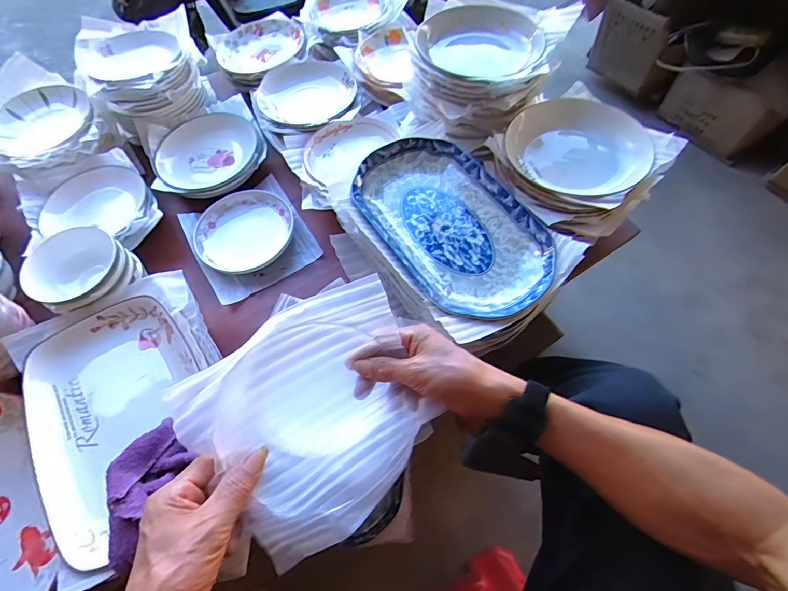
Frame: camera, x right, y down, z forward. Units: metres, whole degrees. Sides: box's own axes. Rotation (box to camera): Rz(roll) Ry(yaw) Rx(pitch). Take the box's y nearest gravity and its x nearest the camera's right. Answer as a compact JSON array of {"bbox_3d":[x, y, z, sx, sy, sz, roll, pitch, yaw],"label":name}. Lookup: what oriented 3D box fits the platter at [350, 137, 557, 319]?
[{"bbox_3d":[0.074,-0.100,0.533,0.183,0.035,0.305,-32,67,-15],"label":"platter"}]

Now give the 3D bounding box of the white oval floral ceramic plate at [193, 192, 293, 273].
[{"bbox_3d":[-0.270,-0.117,0.708,0.171,0.024,0.159,-13,63,-6],"label":"white oval floral ceramic plate"}]

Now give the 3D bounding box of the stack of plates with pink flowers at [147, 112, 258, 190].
[{"bbox_3d":[-0.368,-0.282,0.776,0.198,0.036,0.181,-23,65,-10],"label":"stack of plates with pink flowers"}]

